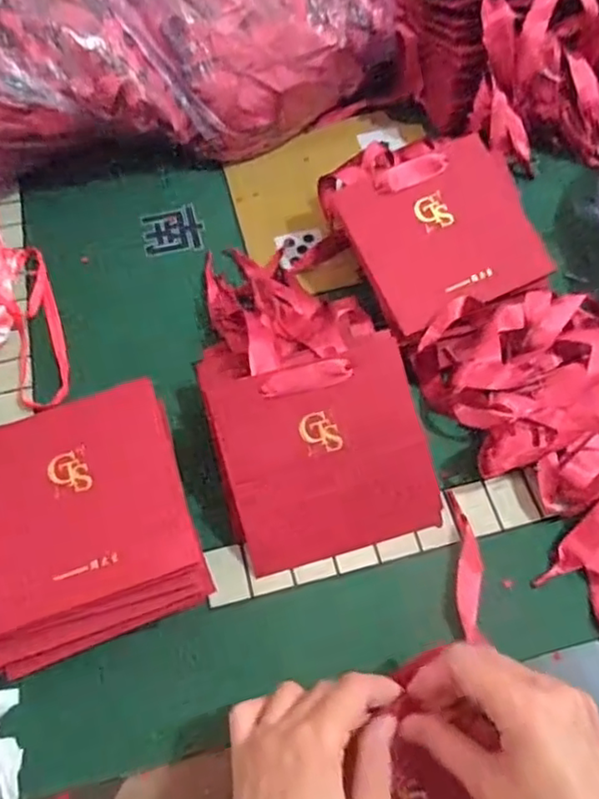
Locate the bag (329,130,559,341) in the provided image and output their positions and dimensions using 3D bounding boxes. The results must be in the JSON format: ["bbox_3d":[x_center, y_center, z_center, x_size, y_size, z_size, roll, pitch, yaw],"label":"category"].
[{"bbox_3d":[0.121,-0.140,0.512,0.149,0.012,0.137,-24,80,-5],"label":"bag"}]

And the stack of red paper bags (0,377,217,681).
[{"bbox_3d":[-0.147,0.082,0.420,0.143,0.048,0.159,-17,62,-8],"label":"stack of red paper bags"}]

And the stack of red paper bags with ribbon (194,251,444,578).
[{"bbox_3d":[-0.006,-0.026,0.477,0.148,0.069,0.284,-16,62,-8],"label":"stack of red paper bags with ribbon"}]

